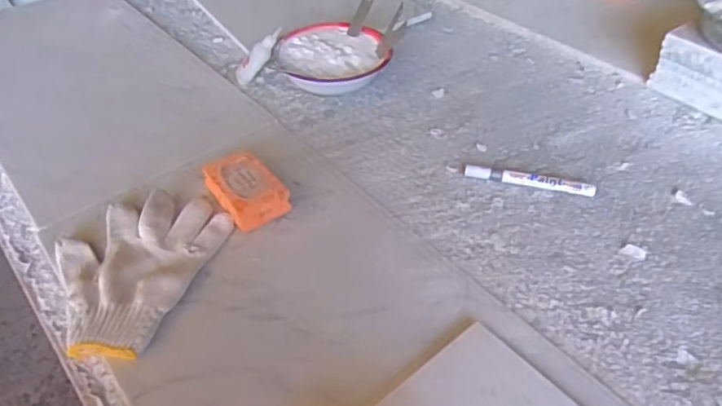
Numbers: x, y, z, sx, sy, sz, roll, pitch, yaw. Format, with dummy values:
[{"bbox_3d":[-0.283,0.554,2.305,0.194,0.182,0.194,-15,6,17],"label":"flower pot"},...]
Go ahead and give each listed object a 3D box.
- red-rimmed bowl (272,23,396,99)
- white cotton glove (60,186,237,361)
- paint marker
[{"bbox_3d":[-0.044,-0.211,0.822,0.159,0.050,0.141,-11,44,-11],"label":"red-rimmed bowl"},{"bbox_3d":[-0.227,0.058,0.547,0.141,0.019,0.186,14,45,15],"label":"white cotton glove"},{"bbox_3d":[0.192,-0.024,0.640,0.143,0.017,0.013,10,44,11],"label":"paint marker"}]

